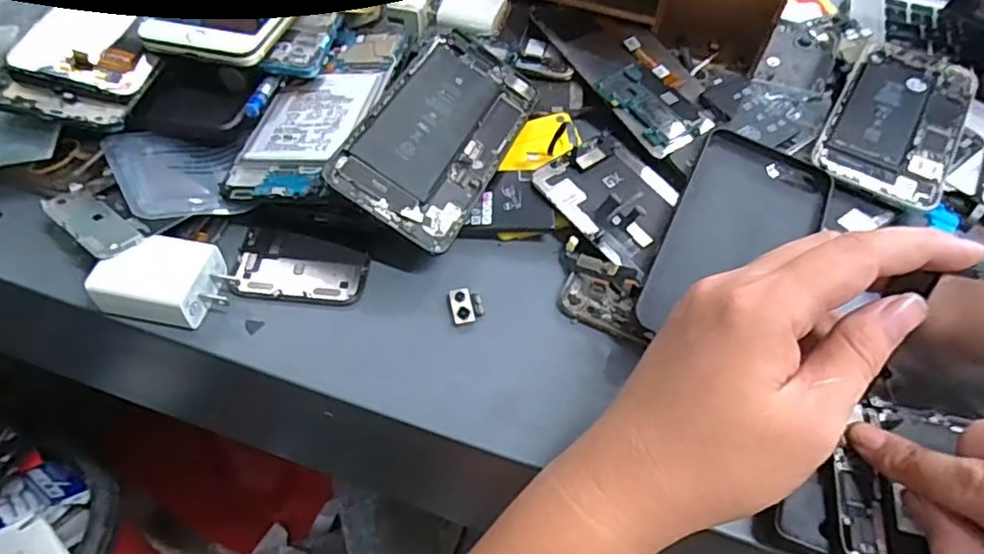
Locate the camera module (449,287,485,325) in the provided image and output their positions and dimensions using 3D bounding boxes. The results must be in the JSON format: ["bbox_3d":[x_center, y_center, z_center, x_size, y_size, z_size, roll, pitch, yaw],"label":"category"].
[{"bbox_3d":[-0.013,0.015,0.334,0.017,0.006,0.019,-8,54,-8],"label":"camera module"}]

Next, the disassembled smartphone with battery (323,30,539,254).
[{"bbox_3d":[-0.028,-0.086,0.369,0.076,0.004,0.153,33,56,-8],"label":"disassembled smartphone with battery"}]

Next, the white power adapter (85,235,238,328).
[{"bbox_3d":[-0.165,0.002,0.320,0.058,0.022,0.042,8,54,3],"label":"white power adapter"}]

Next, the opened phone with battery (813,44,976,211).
[{"bbox_3d":[0.268,-0.108,0.416,0.074,0.012,0.158,27,57,16],"label":"opened phone with battery"}]

